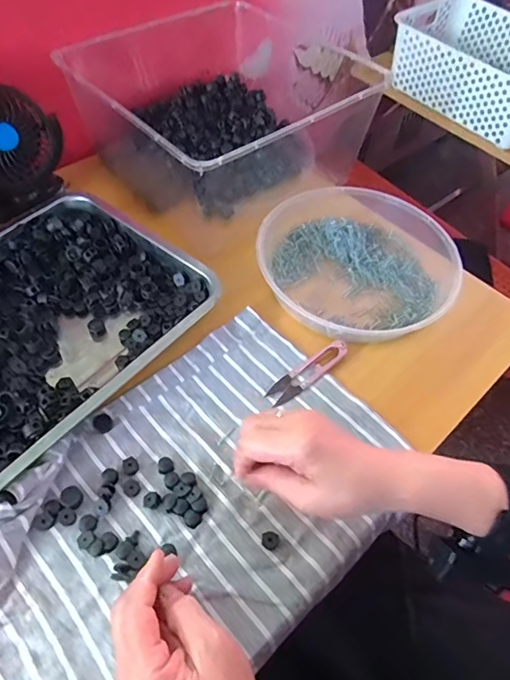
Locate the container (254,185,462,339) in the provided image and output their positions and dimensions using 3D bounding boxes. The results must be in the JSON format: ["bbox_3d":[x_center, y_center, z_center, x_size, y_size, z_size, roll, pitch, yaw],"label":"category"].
[{"bbox_3d":[0.114,-0.092,0.565,0.221,0.035,0.225,2,56,-3],"label":"container"}]

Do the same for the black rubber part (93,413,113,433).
[{"bbox_3d":[-0.140,0.075,0.447,0.016,0.009,0.018,-22,60,-19],"label":"black rubber part"}]

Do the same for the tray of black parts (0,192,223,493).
[{"bbox_3d":[-0.246,-0.021,0.488,0.286,0.038,0.337,36,60,18],"label":"tray of black parts"}]

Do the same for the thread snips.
[{"bbox_3d":[0.055,0.031,0.493,0.101,0.010,0.024,-33,64,-24],"label":"thread snips"}]

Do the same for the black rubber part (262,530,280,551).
[{"bbox_3d":[0.013,0.164,0.399,0.015,0.007,0.014,2,56,-3],"label":"black rubber part"}]

